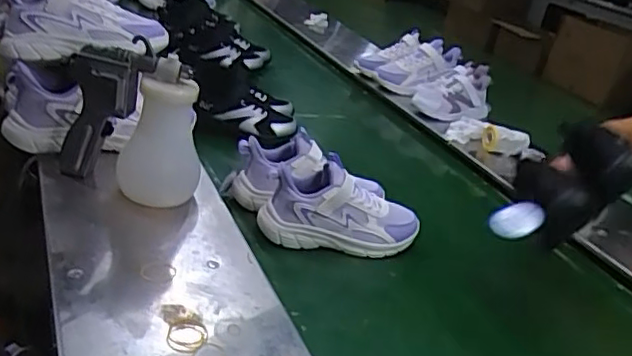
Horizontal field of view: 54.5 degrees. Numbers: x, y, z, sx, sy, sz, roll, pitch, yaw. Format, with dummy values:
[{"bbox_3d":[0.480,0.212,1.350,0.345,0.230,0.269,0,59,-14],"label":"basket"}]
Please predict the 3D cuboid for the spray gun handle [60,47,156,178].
[{"bbox_3d":[-0.301,-0.094,0.827,0.090,0.209,0.029,34,29,-2],"label":"spray gun handle"}]

